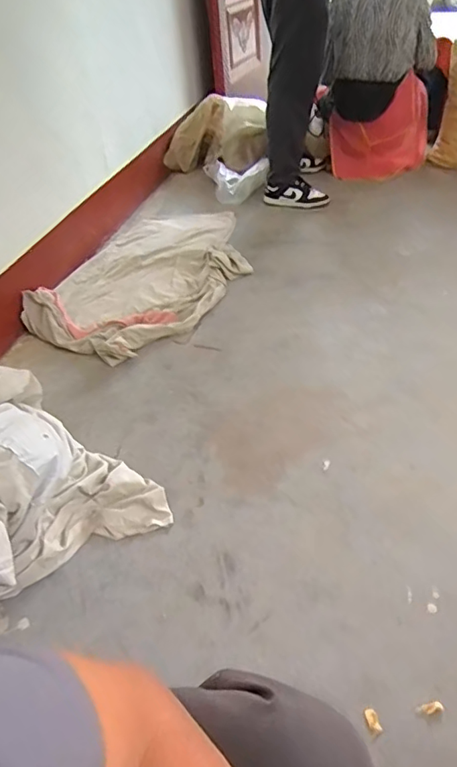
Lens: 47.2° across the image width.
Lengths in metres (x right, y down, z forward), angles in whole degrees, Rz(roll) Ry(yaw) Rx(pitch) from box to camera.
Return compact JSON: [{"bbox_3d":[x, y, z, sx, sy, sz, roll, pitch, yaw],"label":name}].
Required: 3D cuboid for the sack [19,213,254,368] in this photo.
[{"bbox_3d":[-0.242,-0.393,1.690,0.526,0.111,0.913,9,43,18],"label":"sack"}]

